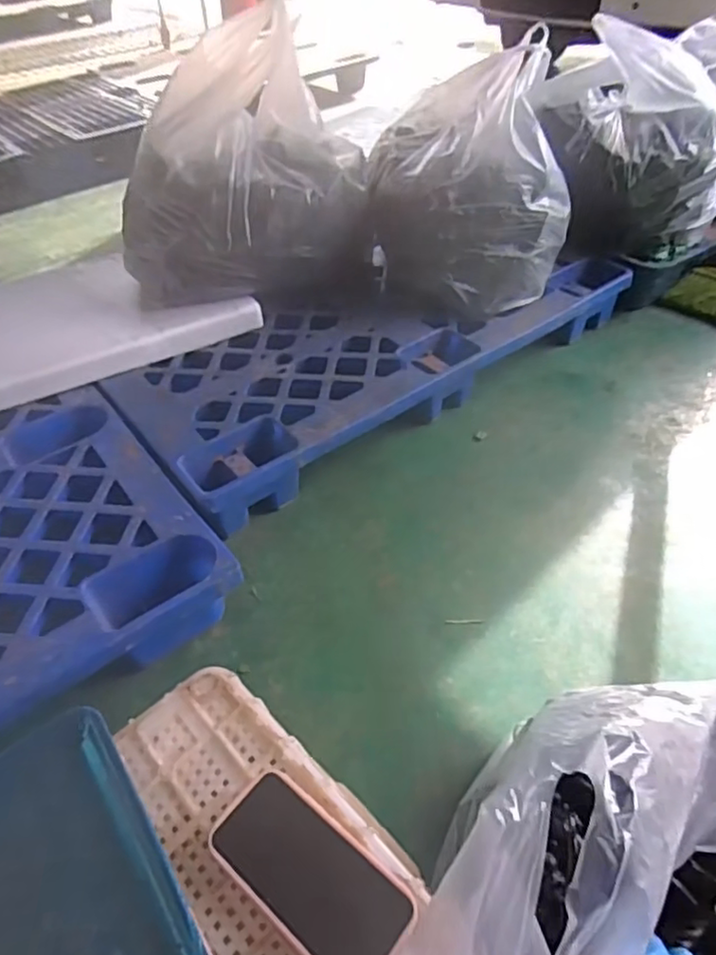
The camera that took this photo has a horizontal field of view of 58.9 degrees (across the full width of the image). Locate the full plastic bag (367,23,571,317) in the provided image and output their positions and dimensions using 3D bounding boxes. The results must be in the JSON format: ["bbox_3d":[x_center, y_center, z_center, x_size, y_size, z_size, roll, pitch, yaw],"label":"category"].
[{"bbox_3d":[0.244,-0.650,1.410,0.429,0.444,0.427,1,45,3],"label":"full plastic bag"}]

